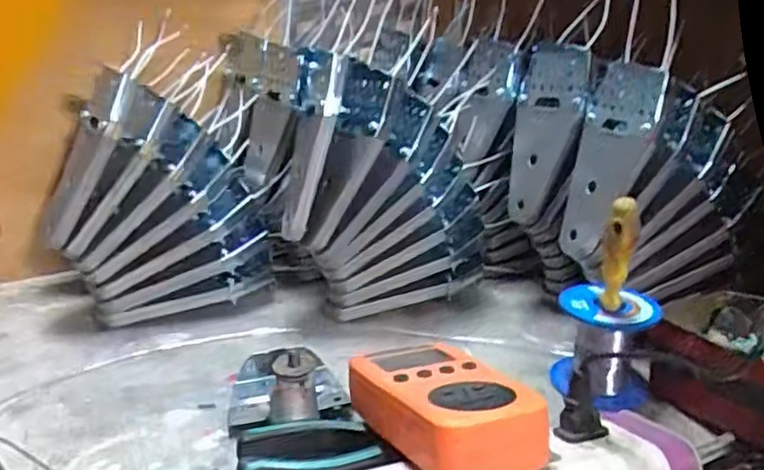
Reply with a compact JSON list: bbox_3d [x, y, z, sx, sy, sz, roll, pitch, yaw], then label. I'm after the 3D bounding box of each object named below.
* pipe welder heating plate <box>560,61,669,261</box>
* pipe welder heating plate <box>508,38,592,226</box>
[{"bbox_3d":[0.164,-0.055,0.490,0.010,0.141,0.074,13,1,-26],"label":"pipe welder heating plate"},{"bbox_3d":[0.129,-0.081,0.555,0.015,0.143,0.070,4,12,-36],"label":"pipe welder heating plate"}]

